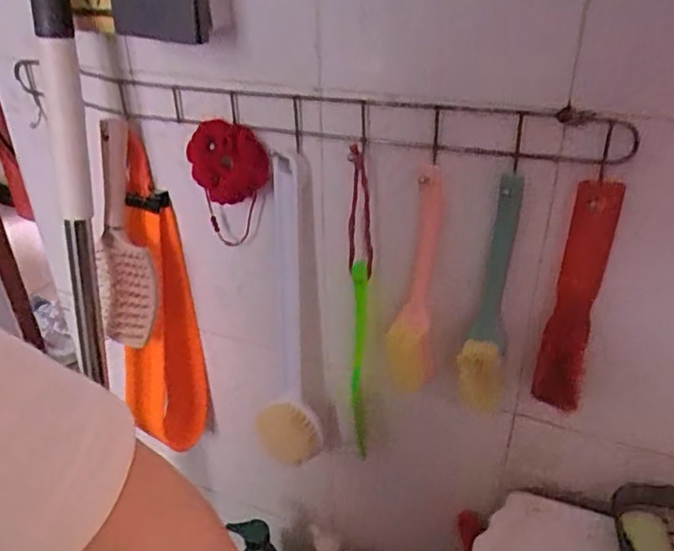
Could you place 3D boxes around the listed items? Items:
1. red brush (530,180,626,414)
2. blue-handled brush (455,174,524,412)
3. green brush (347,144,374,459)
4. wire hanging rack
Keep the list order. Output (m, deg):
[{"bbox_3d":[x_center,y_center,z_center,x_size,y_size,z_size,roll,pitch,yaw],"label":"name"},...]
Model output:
[{"bbox_3d":[0.190,0.022,0.498,0.036,0.201,0.021,10,33,18],"label":"red brush"},{"bbox_3d":[0.123,0.029,0.513,0.037,0.232,0.032,7,32,13],"label":"blue-handled brush"},{"bbox_3d":[0.023,0.045,0.593,0.022,0.343,0.029,-1,31,1],"label":"green brush"},{"bbox_3d":[-0.065,-0.139,0.529,0.577,0.051,0.031,12,34,21],"label":"wire hanging rack"}]

